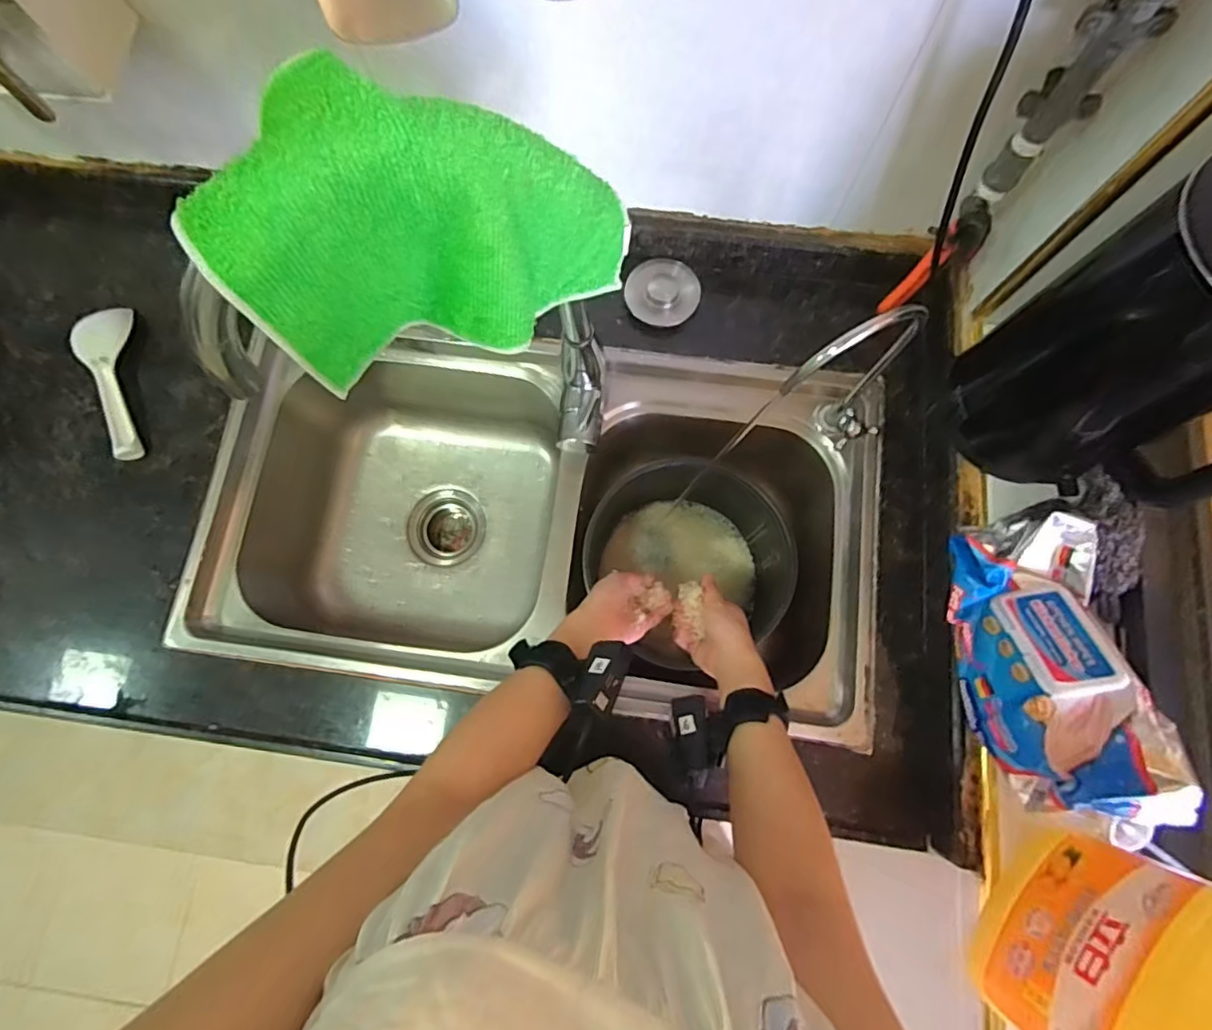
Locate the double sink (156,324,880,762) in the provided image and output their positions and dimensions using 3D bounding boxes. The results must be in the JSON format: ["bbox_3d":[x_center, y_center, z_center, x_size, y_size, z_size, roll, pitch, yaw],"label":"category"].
[{"bbox_3d":[-0.061,0.011,0.715,0.695,0.218,0.383,7,78,3],"label":"double sink"}]

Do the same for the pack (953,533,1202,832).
[{"bbox_3d":[0.368,0.131,0.489,0.113,0.065,0.228,-11,77,-1],"label":"pack"}]

